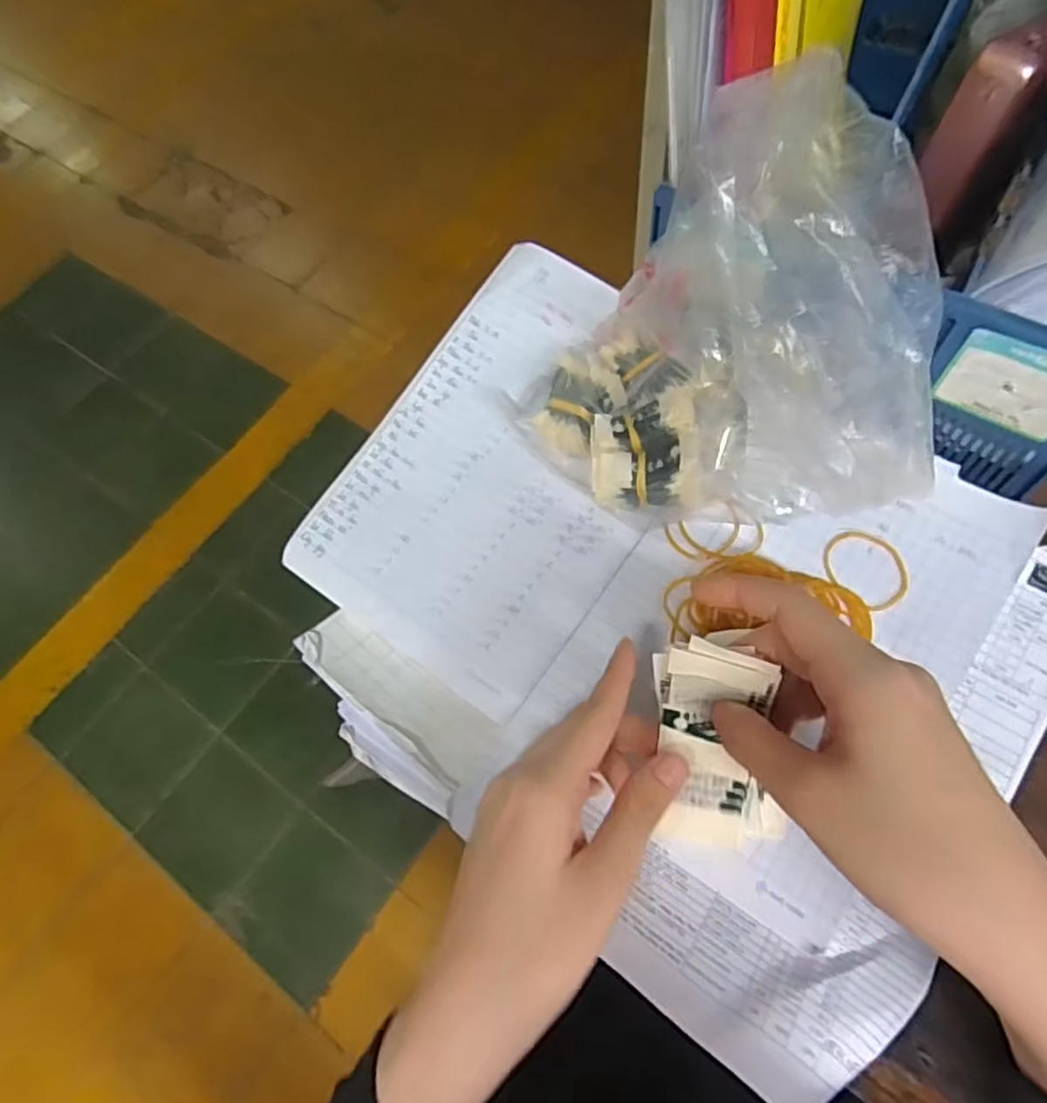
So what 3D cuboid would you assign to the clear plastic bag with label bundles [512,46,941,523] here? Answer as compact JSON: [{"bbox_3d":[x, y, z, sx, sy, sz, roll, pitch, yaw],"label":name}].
[{"bbox_3d":[0.087,-0.106,0.334,0.187,0.160,0.160,0,68,7],"label":"clear plastic bag with label bundles"}]

